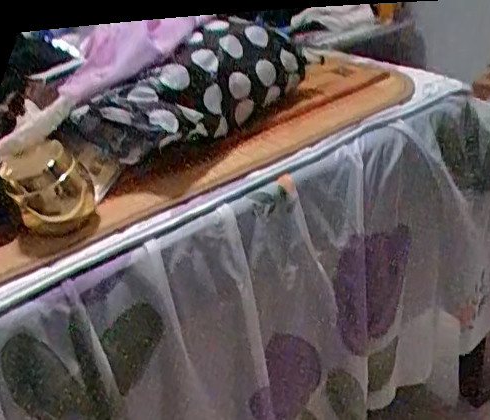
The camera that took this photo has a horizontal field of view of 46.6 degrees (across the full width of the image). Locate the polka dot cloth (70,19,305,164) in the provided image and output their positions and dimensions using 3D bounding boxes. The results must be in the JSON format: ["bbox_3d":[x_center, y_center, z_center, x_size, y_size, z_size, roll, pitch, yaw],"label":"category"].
[{"bbox_3d":[-0.050,-0.135,0.614,0.109,0.090,0.252,14,38,35],"label":"polka dot cloth"}]

